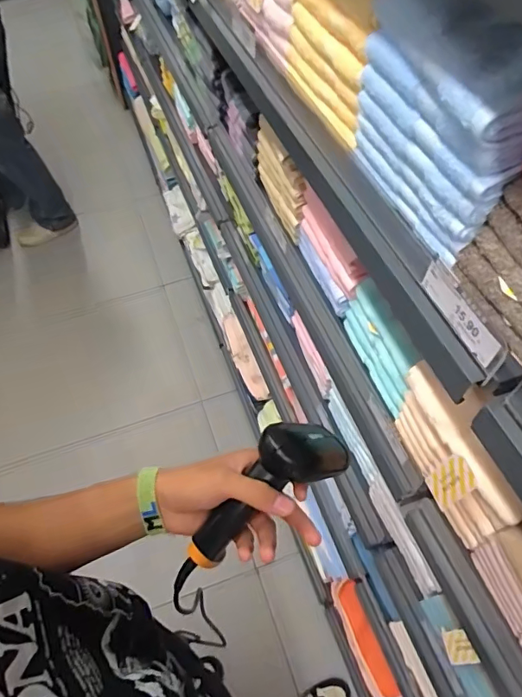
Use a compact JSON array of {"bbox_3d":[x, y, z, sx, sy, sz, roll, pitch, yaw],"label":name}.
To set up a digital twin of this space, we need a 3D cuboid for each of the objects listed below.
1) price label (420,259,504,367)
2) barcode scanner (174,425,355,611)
[{"bbox_3d":[0.170,-0.032,0.419,0.007,0.036,0.098,-19,58,-10],"label":"price label"},{"bbox_3d":[-0.010,0.145,0.458,0.197,0.088,0.056,-44,63,1],"label":"barcode scanner"}]

